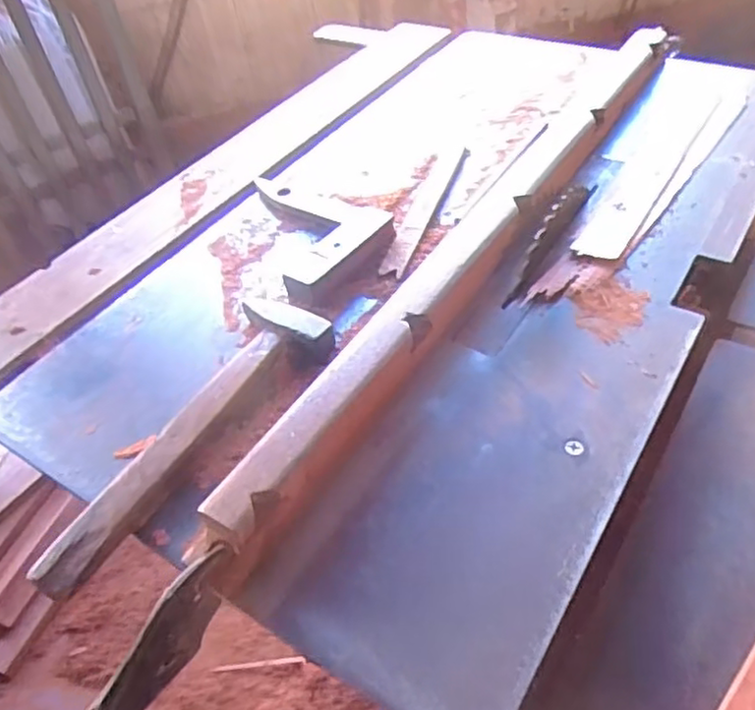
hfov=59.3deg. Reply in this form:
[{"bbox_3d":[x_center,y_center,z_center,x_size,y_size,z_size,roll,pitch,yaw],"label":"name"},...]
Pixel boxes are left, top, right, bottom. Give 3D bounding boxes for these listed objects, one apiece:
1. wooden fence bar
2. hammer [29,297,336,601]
[{"bbox_3d":[0.117,-0.129,0.637,0.038,0.038,0.802,25,55,26],"label":"wooden fence bar"},{"bbox_3d":[-0.151,0.059,0.525,0.085,0.033,0.287,25,55,26],"label":"hammer"}]

